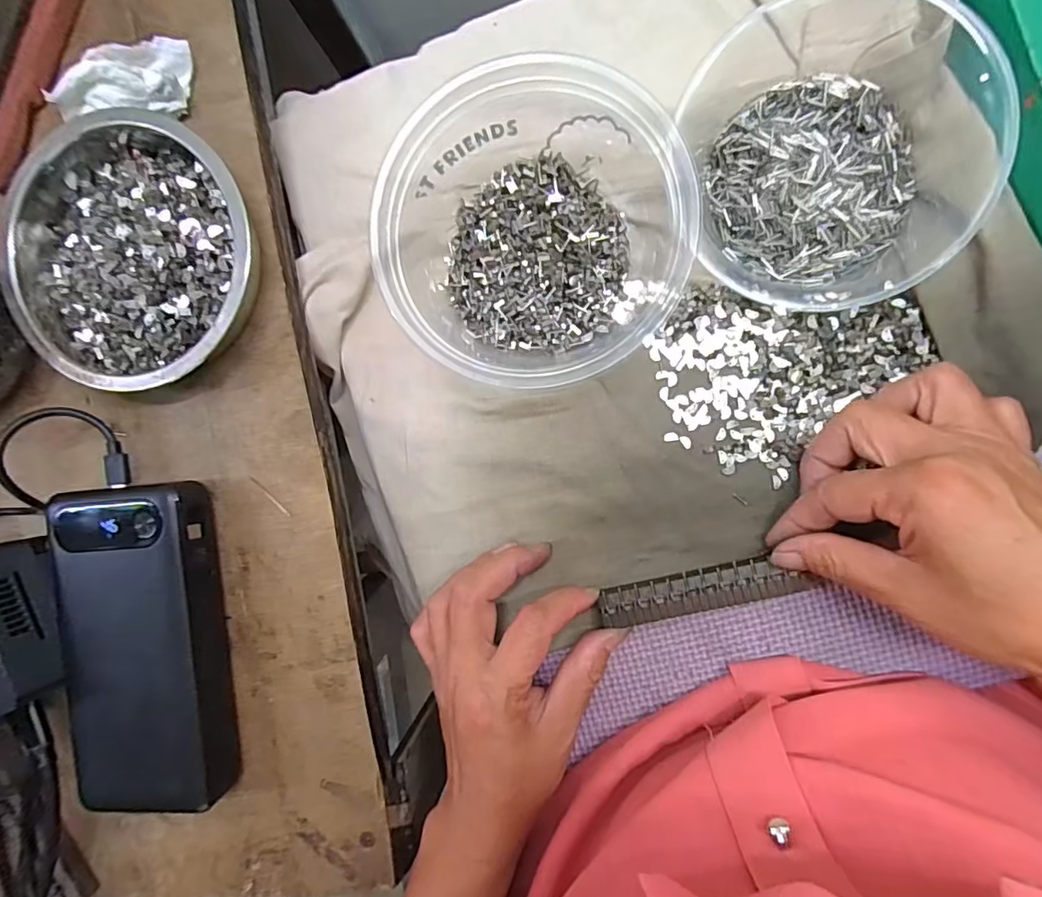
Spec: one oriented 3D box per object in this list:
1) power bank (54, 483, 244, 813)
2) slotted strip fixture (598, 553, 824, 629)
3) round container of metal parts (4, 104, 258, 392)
[{"bbox_3d":[-0.185,0.097,0.267,0.072,0.026,0.154,-5,91,8],"label":"power bank"},{"bbox_3d":[0.088,0.069,0.262,0.098,0.004,0.022,-12,91,8],"label":"slotted strip fixture"},{"bbox_3d":[-0.180,-0.093,0.254,0.120,0.033,0.125,0,92,8],"label":"round container of metal parts"}]

